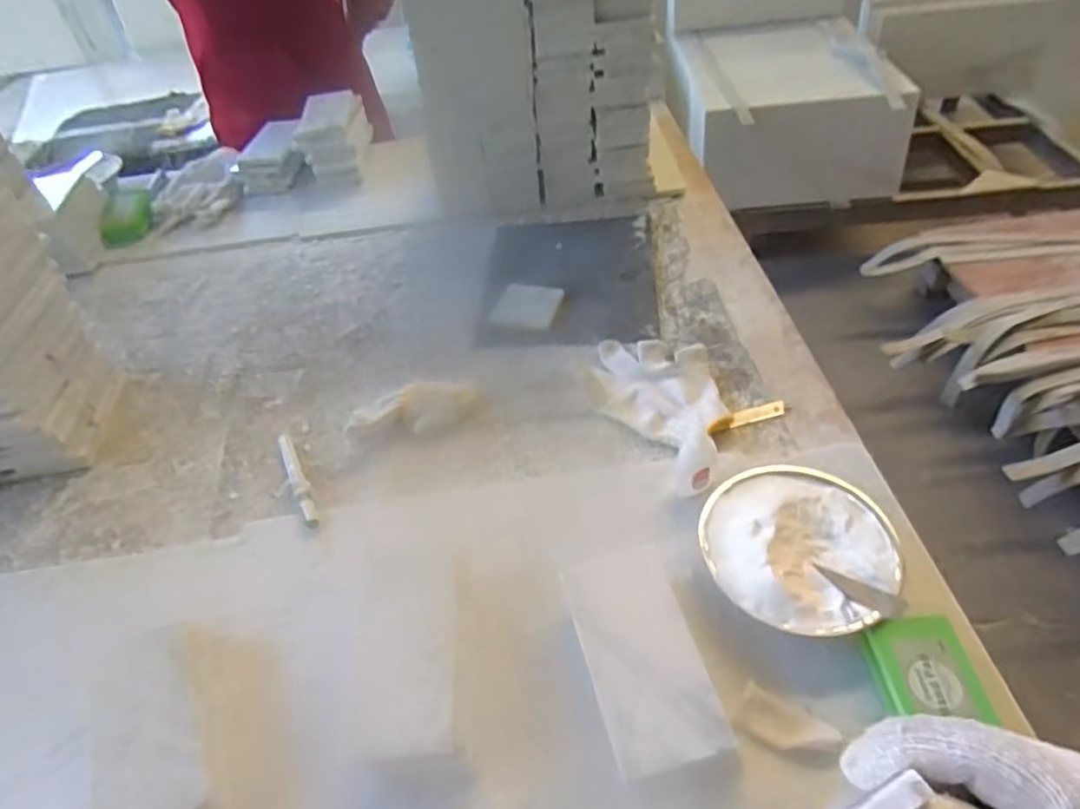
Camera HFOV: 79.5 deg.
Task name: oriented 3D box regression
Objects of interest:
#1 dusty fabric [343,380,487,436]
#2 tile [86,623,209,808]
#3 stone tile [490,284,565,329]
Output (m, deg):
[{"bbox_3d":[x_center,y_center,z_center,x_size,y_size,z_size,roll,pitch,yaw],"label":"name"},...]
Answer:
[{"bbox_3d":[-0.135,0.004,0.705,0.143,0.034,0.050,-10,46,-4],"label":"dusty fabric"},{"bbox_3d":[-0.294,0.235,0.480,0.072,0.013,0.156,-15,53,-21],"label":"tile"},{"bbox_3d":[-0.016,-0.127,0.823,0.081,0.004,0.079,12,49,16],"label":"stone tile"}]

